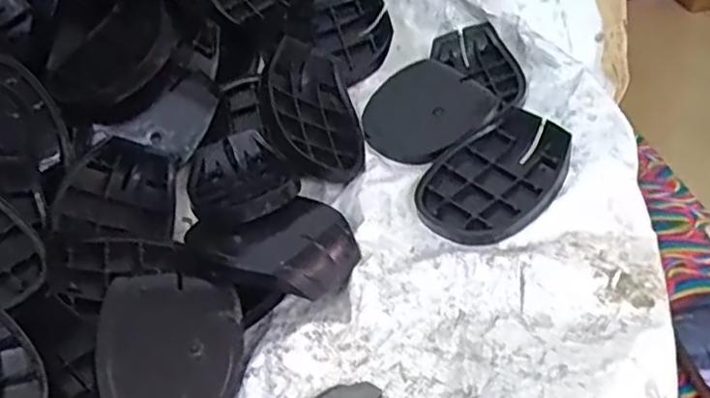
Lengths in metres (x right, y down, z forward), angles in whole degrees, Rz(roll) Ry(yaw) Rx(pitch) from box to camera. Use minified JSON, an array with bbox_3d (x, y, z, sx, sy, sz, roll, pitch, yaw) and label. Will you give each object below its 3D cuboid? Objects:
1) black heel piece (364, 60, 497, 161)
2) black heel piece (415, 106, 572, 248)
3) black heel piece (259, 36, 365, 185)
[{"bbox_3d":[0.060,-0.077,0.591,0.091,0.019,0.102,34,73,23],"label":"black heel piece"},{"bbox_3d":[0.109,-0.017,0.541,0.124,0.021,0.090,-41,57,-11],"label":"black heel piece"},{"bbox_3d":[-0.037,-0.074,0.579,0.085,0.022,0.130,6,54,-34],"label":"black heel piece"}]

